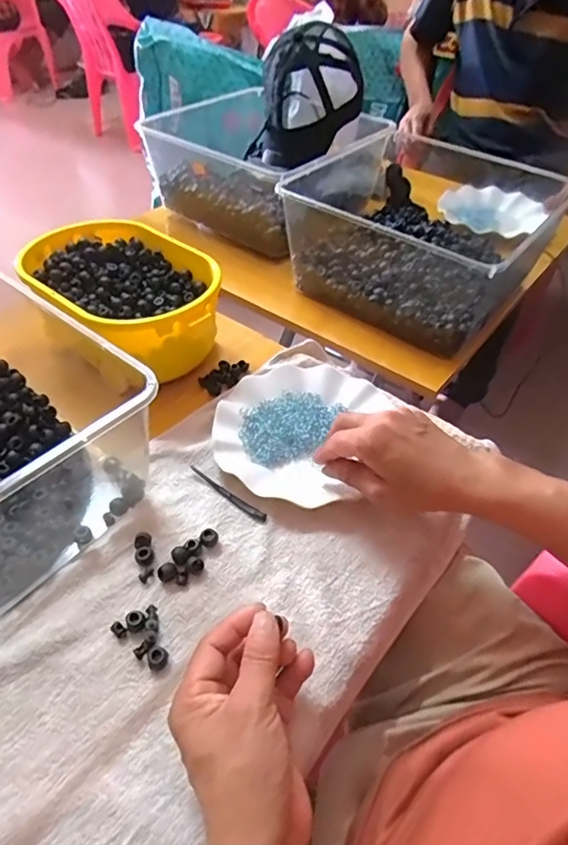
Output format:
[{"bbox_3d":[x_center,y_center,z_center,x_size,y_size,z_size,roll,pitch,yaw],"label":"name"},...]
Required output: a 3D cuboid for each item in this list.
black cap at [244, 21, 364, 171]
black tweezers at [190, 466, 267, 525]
[{"bbox_3d":[0.034,-0.545,0.889,0.170,0.190,0.170,2,46,-2],"label":"black cap"},{"bbox_3d":[-0.053,0.065,0.488,0.093,0.007,0.009,32,52,25],"label":"black tweezers"}]

